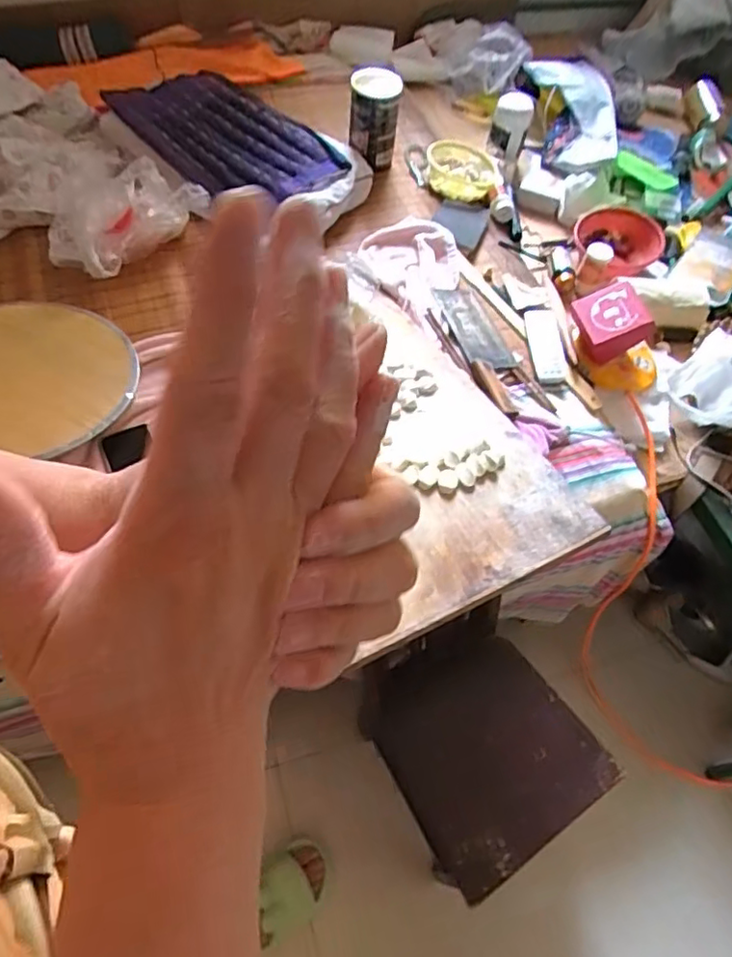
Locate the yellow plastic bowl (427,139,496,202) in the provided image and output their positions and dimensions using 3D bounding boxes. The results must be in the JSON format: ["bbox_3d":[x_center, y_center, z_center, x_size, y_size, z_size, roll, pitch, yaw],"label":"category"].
[{"bbox_3d":[0.205,-0.675,1.337,0.148,0.049,0.177,6,58,-1],"label":"yellow plastic bowl"}]

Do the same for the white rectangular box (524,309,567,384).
[{"bbox_3d":[0.314,-0.233,1.068,0.050,0.024,0.181,3,58,-3],"label":"white rectangular box"}]

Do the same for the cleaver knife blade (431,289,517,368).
[{"bbox_3d":[0.188,-0.269,1.069,0.090,0.009,0.205,-4,53,-22],"label":"cleaver knife blade"}]

